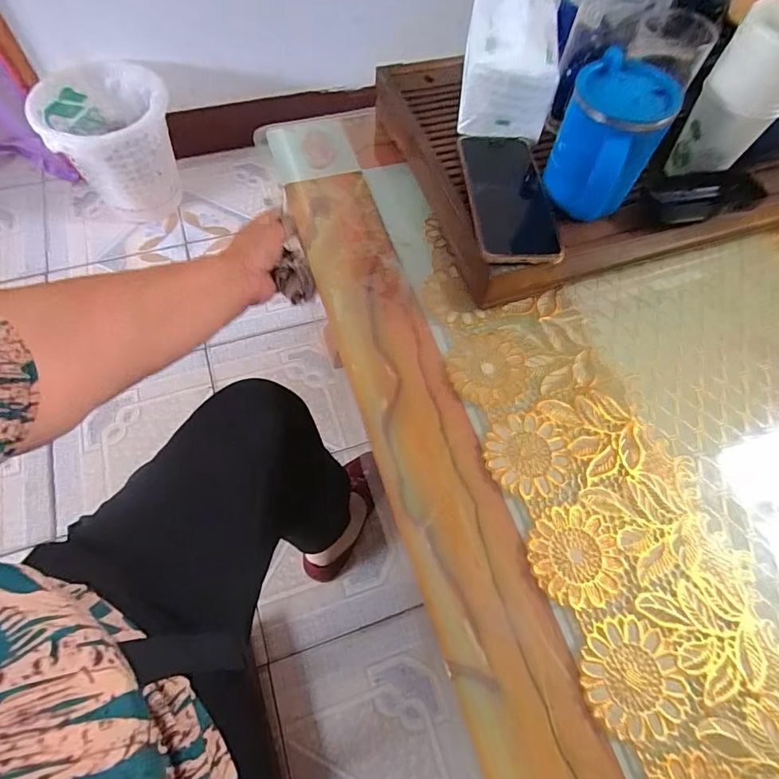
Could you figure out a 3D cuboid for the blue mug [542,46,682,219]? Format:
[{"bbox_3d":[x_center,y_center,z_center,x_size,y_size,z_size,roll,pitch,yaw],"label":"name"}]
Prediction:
[{"bbox_3d":[0.194,-0.225,0.420,0.090,0.094,0.105,32,63,8],"label":"blue mug"}]

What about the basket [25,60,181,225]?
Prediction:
[{"bbox_3d":[-0.614,-0.536,1.055,0.255,0.270,0.239,-22,68,-19],"label":"basket"}]

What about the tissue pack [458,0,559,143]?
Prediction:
[{"bbox_3d":[0.127,-0.360,0.483,0.094,0.108,0.142,10,62,-3],"label":"tissue pack"}]

